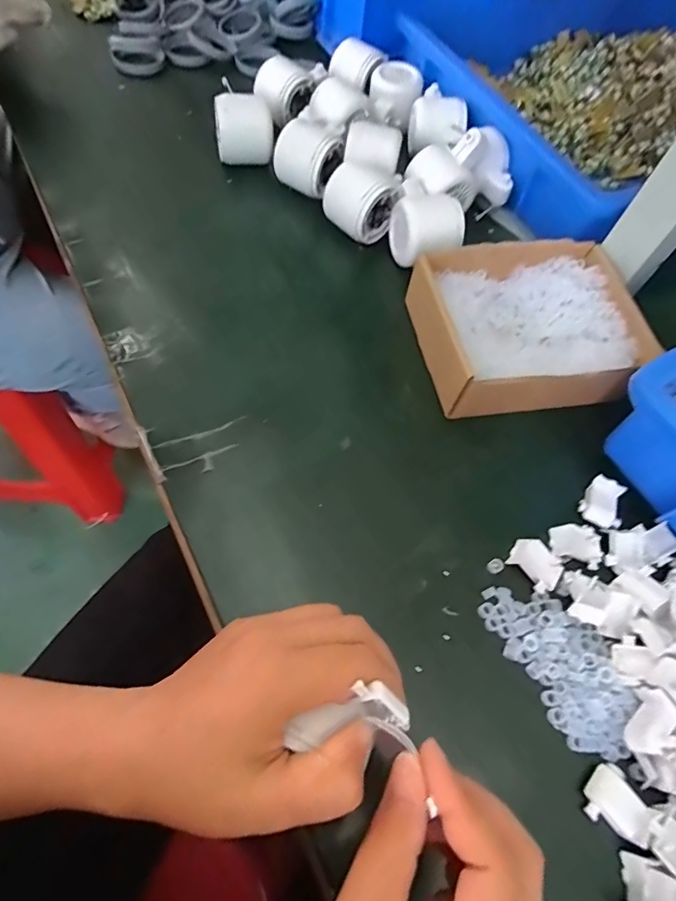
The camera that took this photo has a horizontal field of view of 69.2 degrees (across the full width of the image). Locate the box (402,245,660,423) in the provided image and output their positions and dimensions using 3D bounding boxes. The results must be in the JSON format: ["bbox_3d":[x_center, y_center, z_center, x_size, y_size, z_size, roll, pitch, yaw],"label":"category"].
[{"bbox_3d":[0.155,-0.103,0.403,0.178,0.044,0.150,-3,62,-9],"label":"box"}]

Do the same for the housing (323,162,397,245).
[{"bbox_3d":[0.021,-0.230,0.458,0.057,0.050,0.058,-30,68,-20],"label":"housing"}]

